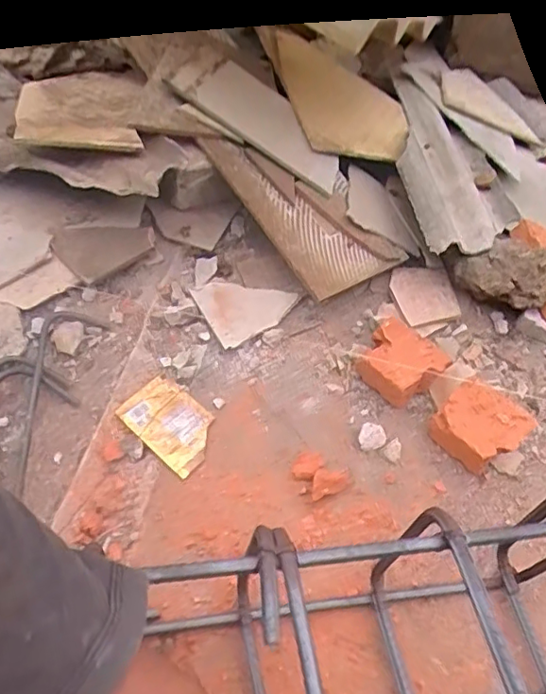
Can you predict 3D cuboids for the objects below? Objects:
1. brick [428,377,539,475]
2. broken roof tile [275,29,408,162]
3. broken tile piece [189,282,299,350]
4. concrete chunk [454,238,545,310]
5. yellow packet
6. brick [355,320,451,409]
[{"bbox_3d":[0.222,0.088,0.620,0.083,0.056,0.085,-36,66,-27],"label":"brick"},{"bbox_3d":[0.106,-0.380,0.864,0.179,0.008,0.284,2,56,-16],"label":"broken roof tile"},{"bbox_3d":[-0.033,-0.055,0.700,0.113,0.019,0.094,-26,61,-24],"label":"broken tile piece"},{"bbox_3d":[0.295,-0.088,0.728,0.118,0.091,0.062,27,55,12],"label":"concrete chunk"},{"bbox_3d":[-0.109,0.082,0.612,0.105,0.006,0.071,39,58,15],"label":"yellow packet"},{"bbox_3d":[0.145,0.019,0.659,0.088,0.052,0.094,38,59,18],"label":"brick"}]

